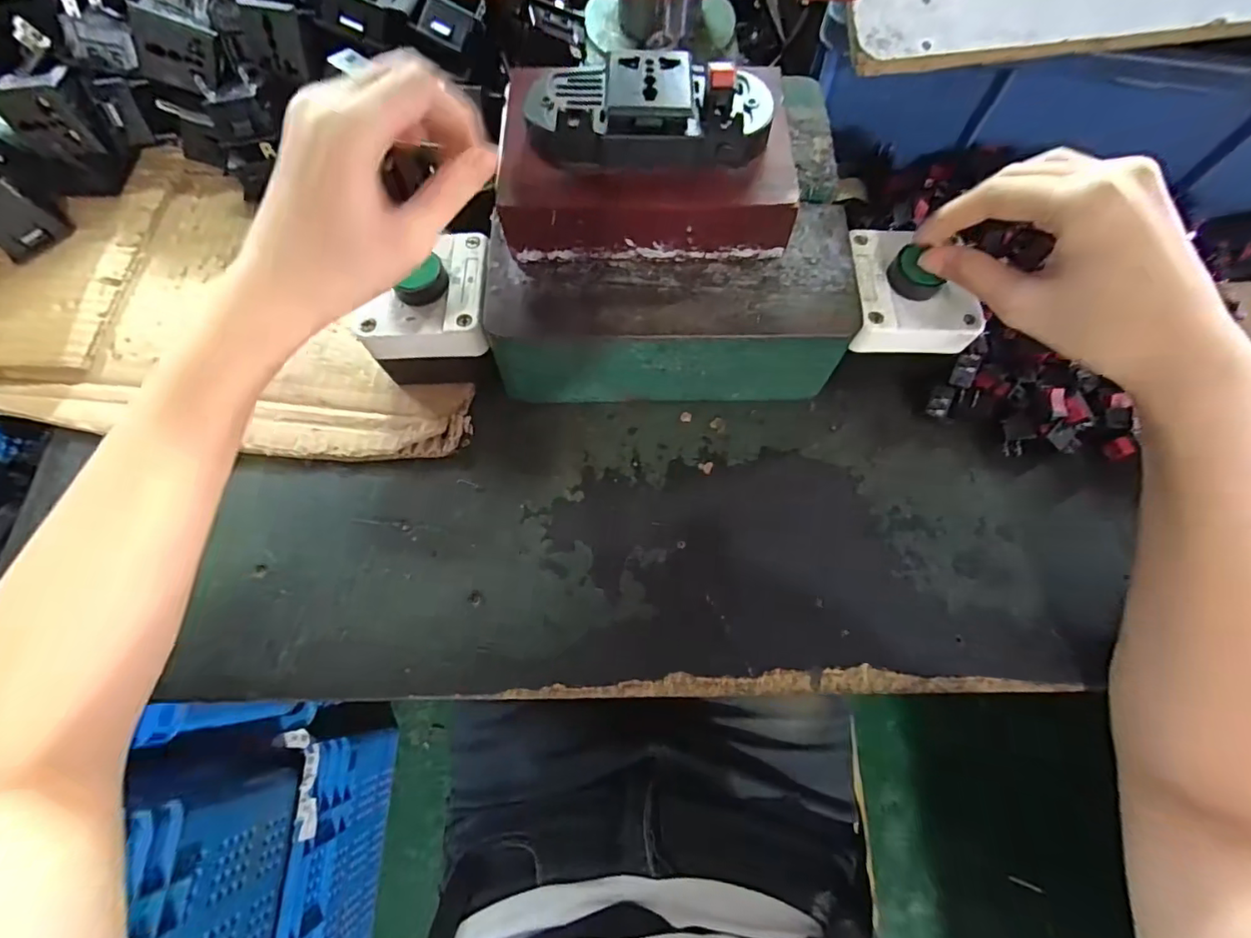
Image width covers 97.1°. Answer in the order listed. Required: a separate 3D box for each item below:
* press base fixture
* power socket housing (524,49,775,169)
[{"bbox_3d":[0.023,-0.139,0.315,0.197,0.104,0.181,-3,70,-1],"label":"press base fixture"},{"bbox_3d":[0.011,-0.167,0.258,0.111,0.024,0.049,2,70,1],"label":"power socket housing"}]

